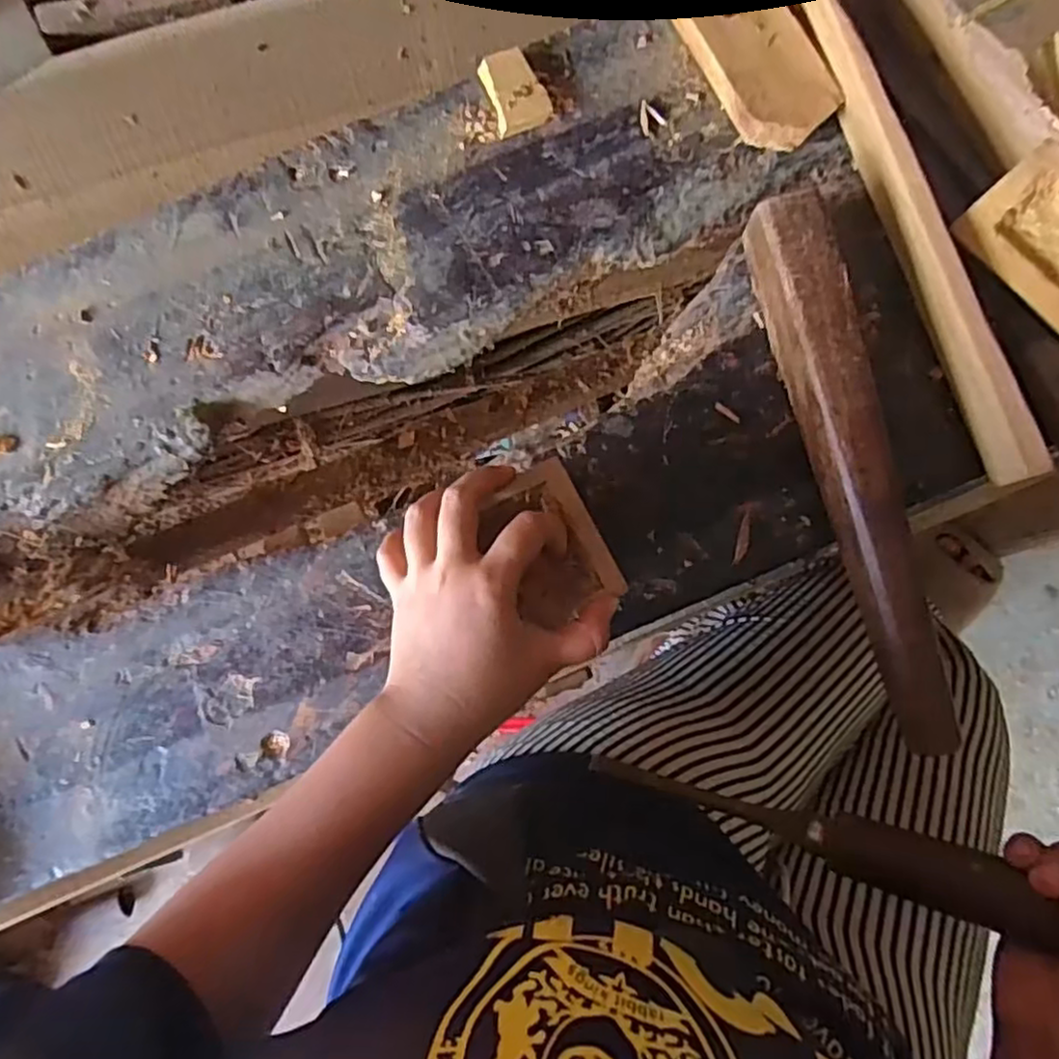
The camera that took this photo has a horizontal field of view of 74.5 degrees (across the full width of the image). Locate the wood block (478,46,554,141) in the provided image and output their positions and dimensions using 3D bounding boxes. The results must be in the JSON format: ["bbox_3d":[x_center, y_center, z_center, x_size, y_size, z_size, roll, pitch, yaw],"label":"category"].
[{"bbox_3d":[-0.010,-0.295,0.470,0.037,0.014,0.053,-20,83,1],"label":"wood block"}]

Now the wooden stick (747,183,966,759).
[{"bbox_3d":[0.194,-0.036,0.417,0.037,0.038,0.328,-14,86,2],"label":"wooden stick"}]

